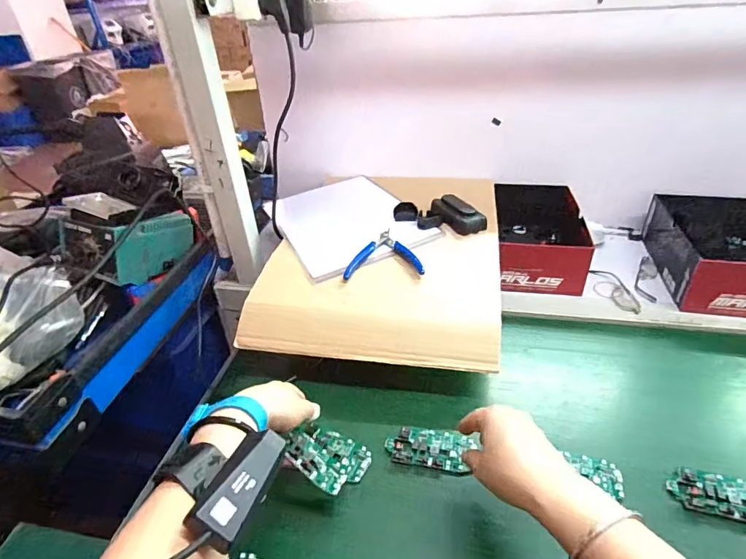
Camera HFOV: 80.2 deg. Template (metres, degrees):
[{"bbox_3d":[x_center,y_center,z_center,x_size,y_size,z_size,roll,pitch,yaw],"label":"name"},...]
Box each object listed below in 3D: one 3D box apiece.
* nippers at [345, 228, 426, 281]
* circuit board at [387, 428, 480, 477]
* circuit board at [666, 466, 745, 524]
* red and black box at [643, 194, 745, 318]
[{"bbox_3d":[0.010,-0.037,0.644,0.108,0.016,0.102,-7,34,-2],"label":"nippers"},{"bbox_3d":[0.063,0.185,0.492,0.094,0.009,0.051,5,36,14],"label":"circuit board"},{"bbox_3d":[0.351,0.215,0.439,0.100,0.018,0.050,6,36,16],"label":"circuit board"},{"bbox_3d":[0.566,-0.047,0.699,0.191,0.083,0.245,5,36,14],"label":"red and black box"}]

